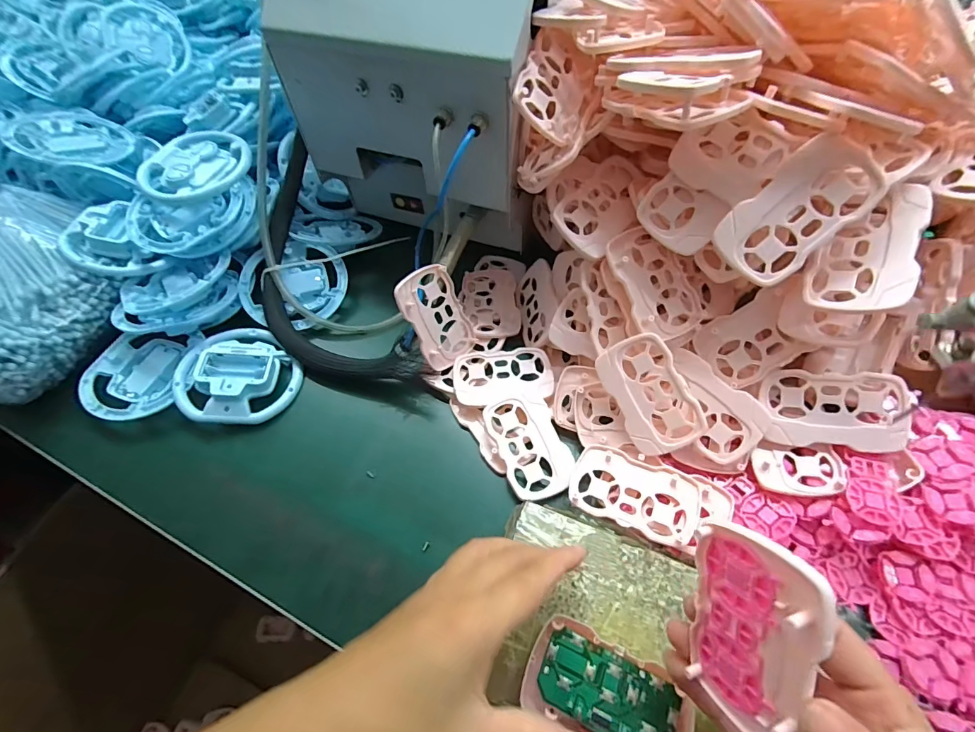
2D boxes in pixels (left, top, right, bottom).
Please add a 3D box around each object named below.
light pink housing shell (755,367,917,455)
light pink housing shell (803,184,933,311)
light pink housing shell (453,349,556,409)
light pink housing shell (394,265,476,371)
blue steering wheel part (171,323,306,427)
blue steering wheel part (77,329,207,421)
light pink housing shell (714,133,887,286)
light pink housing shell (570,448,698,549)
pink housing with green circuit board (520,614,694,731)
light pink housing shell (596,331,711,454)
[{"bbox_3d":[0.245,0.032,0.308,0.086,0.021,0.053,3,81,18],"label":"light pink housing shell"},{"bbox_3d":[0.240,-0.074,0.273,0.053,0.005,0.081,10,79,46],"label":"light pink housing shell"},{"bbox_3d":[0.015,0.010,0.382,0.085,0.017,0.057,-5,57,0],"label":"light pink housing shell"},{"bbox_3d":[-0.044,-0.044,0.379,0.055,0.086,0.008,-41,31,-27],"label":"light pink housing shell"},{"bbox_3d":[-0.230,0.007,0.388,0.104,0.036,0.093,37,66,24],"label":"blue steering wheel part"},{"bbox_3d":[-0.317,0.009,0.394,0.086,0.022,0.087,-4,57,1],"label":"blue steering wheel part"},{"bbox_3d":[0.190,-0.095,0.267,0.054,0.006,0.087,44,110,6],"label":"light pink housing shell"},{"bbox_3d":[0.107,0.093,0.315,0.087,0.011,0.054,19,60,15],"label":"light pink housing shell"},{"bbox_3d":[0.066,0.186,0.241,0.087,0.018,0.050,24,61,18],"label":"pink housing with green circuit board"},{"bbox_3d":[0.122,0.021,0.323,0.053,0.009,0.087,-27,84,23],"label":"light pink housing shell"}]

